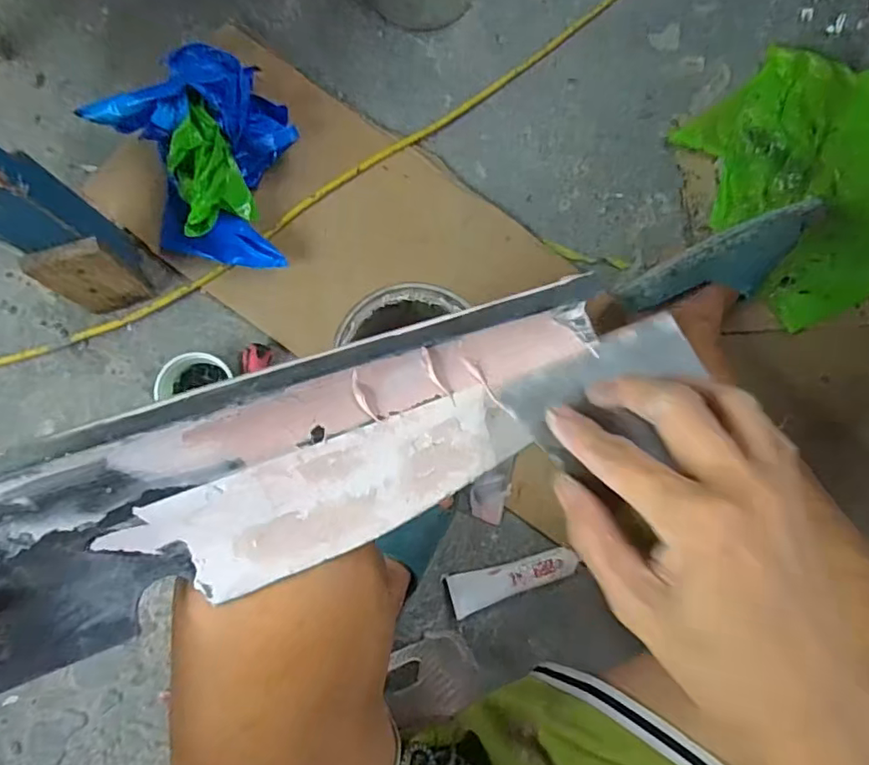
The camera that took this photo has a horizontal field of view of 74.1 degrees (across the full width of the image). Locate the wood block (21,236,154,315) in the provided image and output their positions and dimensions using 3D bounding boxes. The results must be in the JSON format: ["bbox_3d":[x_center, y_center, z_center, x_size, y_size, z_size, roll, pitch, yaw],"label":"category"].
[{"bbox_3d":[-0.399,-0.118,0.672,0.081,0.166,0.022,-19,84,-6],"label":"wood block"}]

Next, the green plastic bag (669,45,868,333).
[{"bbox_3d":[0.542,-0.282,0.810,0.292,0.070,0.360,-34,86,-7],"label":"green plastic bag"}]

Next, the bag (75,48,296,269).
[{"bbox_3d":[-0.304,-0.295,0.724,0.242,0.096,0.267,5,82,-3],"label":"bag"}]

